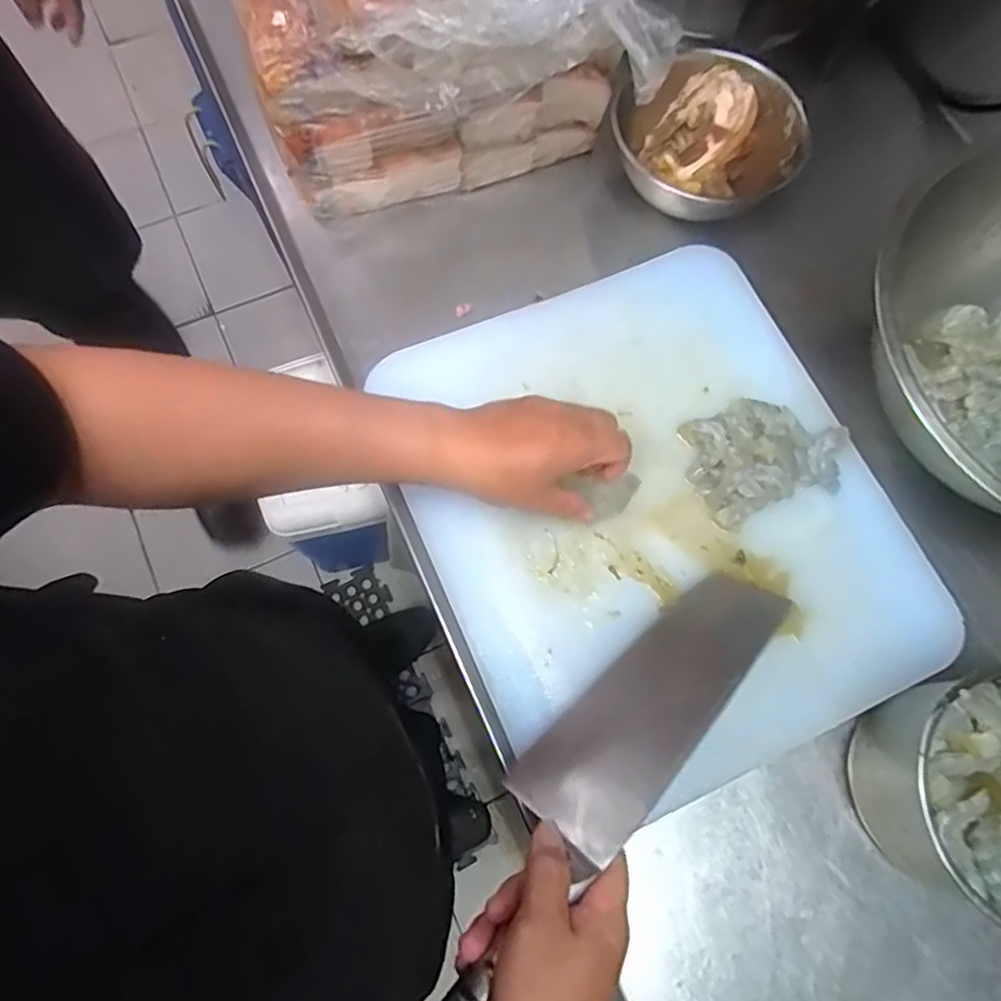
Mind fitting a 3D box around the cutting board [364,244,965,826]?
[{"bbox_3d":[0.116,0.005,0.501,0.332,0.027,0.380,-23,75,-7],"label":"cutting board"}]

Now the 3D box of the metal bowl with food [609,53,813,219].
[{"bbox_3d":[0.183,-0.331,0.604,0.150,0.075,0.129,-41,77,-15],"label":"metal bowl with food"}]

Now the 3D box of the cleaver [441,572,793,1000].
[{"bbox_3d":[0.064,0.171,0.415,0.087,0.030,0.317,21,60,45],"label":"cleaver"}]

